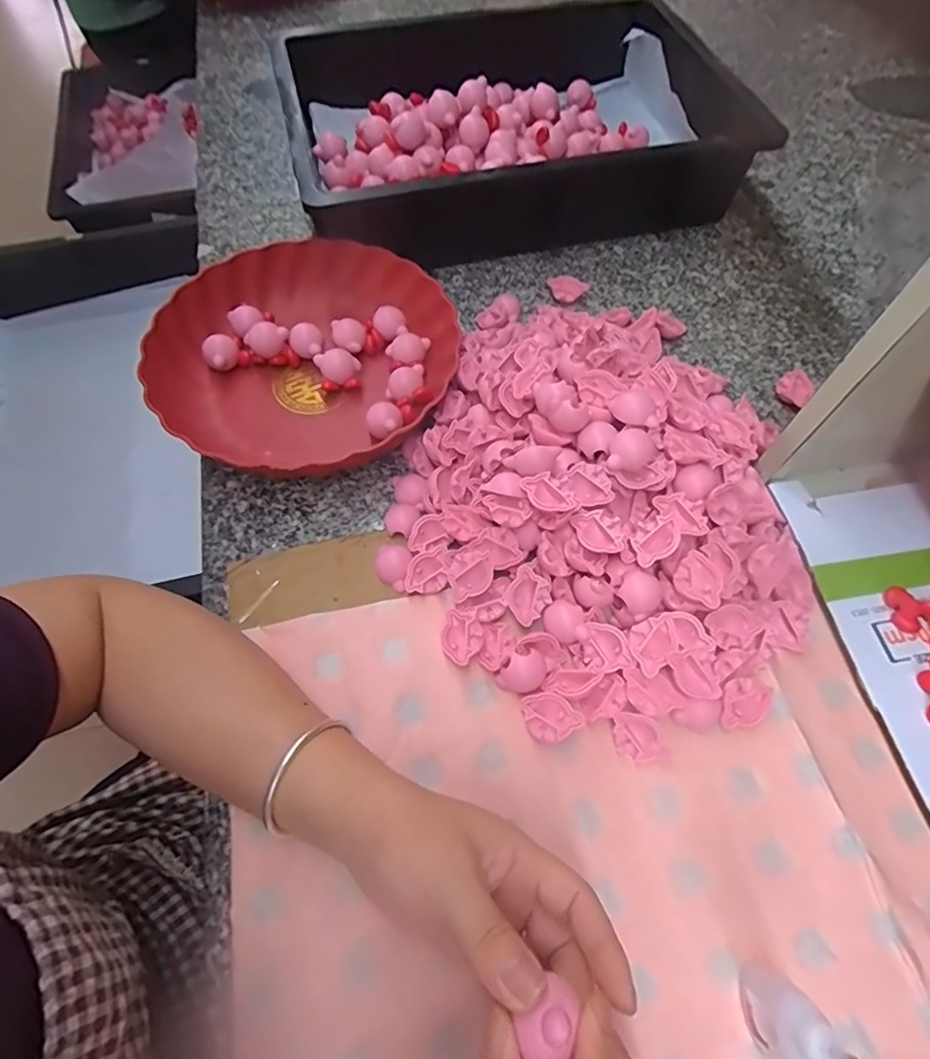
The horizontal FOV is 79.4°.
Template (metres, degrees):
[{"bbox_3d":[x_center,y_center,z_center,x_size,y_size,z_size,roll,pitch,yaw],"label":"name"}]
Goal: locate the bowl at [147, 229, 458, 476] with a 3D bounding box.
[{"bbox_3d":[-0.125,-0.142,0.469,0.234,0.049,0.230,1,63,-2],"label":"bowl"}]

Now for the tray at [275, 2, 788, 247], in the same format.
[{"bbox_3d":[0.043,-0.416,0.582,0.427,0.088,0.291,-12,64,-9],"label":"tray"}]

